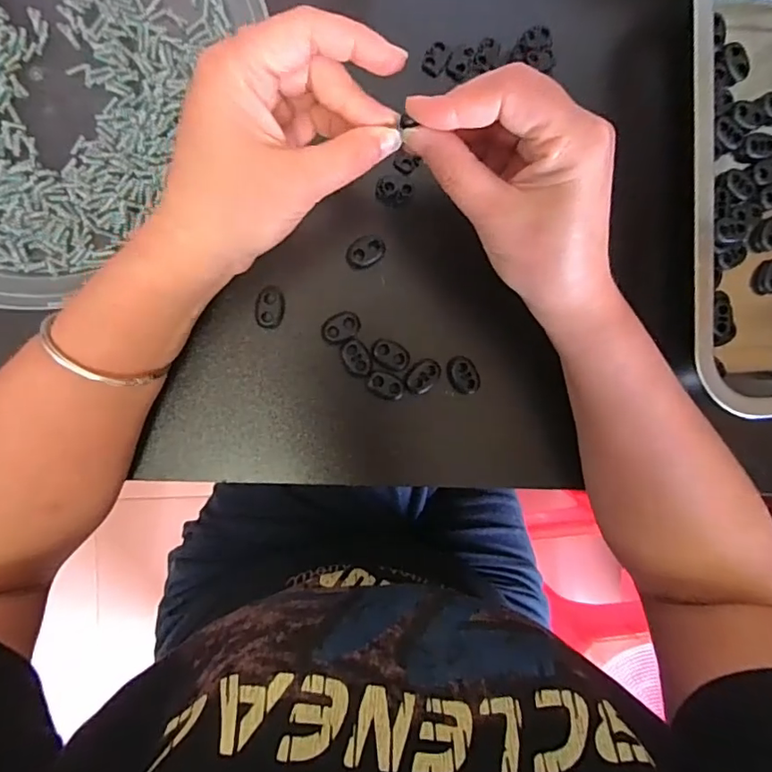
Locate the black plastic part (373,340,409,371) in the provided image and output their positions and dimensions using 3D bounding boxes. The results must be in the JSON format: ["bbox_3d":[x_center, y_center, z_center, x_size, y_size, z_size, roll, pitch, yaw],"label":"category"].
[{"bbox_3d":[0.003,-0.018,0.306,0.022,0.004,0.014,28,90,-8],"label":"black plastic part"}]

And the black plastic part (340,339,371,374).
[{"bbox_3d":[-0.016,-0.016,0.303,0.014,0.004,0.022,-31,96,-4],"label":"black plastic part"}]

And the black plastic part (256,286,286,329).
[{"bbox_3d":[-0.064,-0.044,0.299,0.015,0.006,0.023,8,92,-7],"label":"black plastic part"}]

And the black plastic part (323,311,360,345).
[{"bbox_3d":[-0.025,-0.033,0.301,0.022,0.004,0.016,-26,96,-5],"label":"black plastic part"}]

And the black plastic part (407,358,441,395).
[{"bbox_3d":[0.022,-0.005,0.311,0.015,0.006,0.022,42,88,-7],"label":"black plastic part"}]

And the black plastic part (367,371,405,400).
[{"bbox_3d":[0.000,0.000,0.307,0.022,0.004,0.014,28,90,-8],"label":"black plastic part"}]

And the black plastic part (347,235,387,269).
[{"bbox_3d":[-0.011,-0.076,0.304,0.023,0.004,0.016,-27,96,-5],"label":"black plastic part"}]

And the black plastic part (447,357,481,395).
[{"bbox_3d":[0.045,-0.006,0.315,0.017,0.005,0.024,-29,96,-4],"label":"black plastic part"}]

